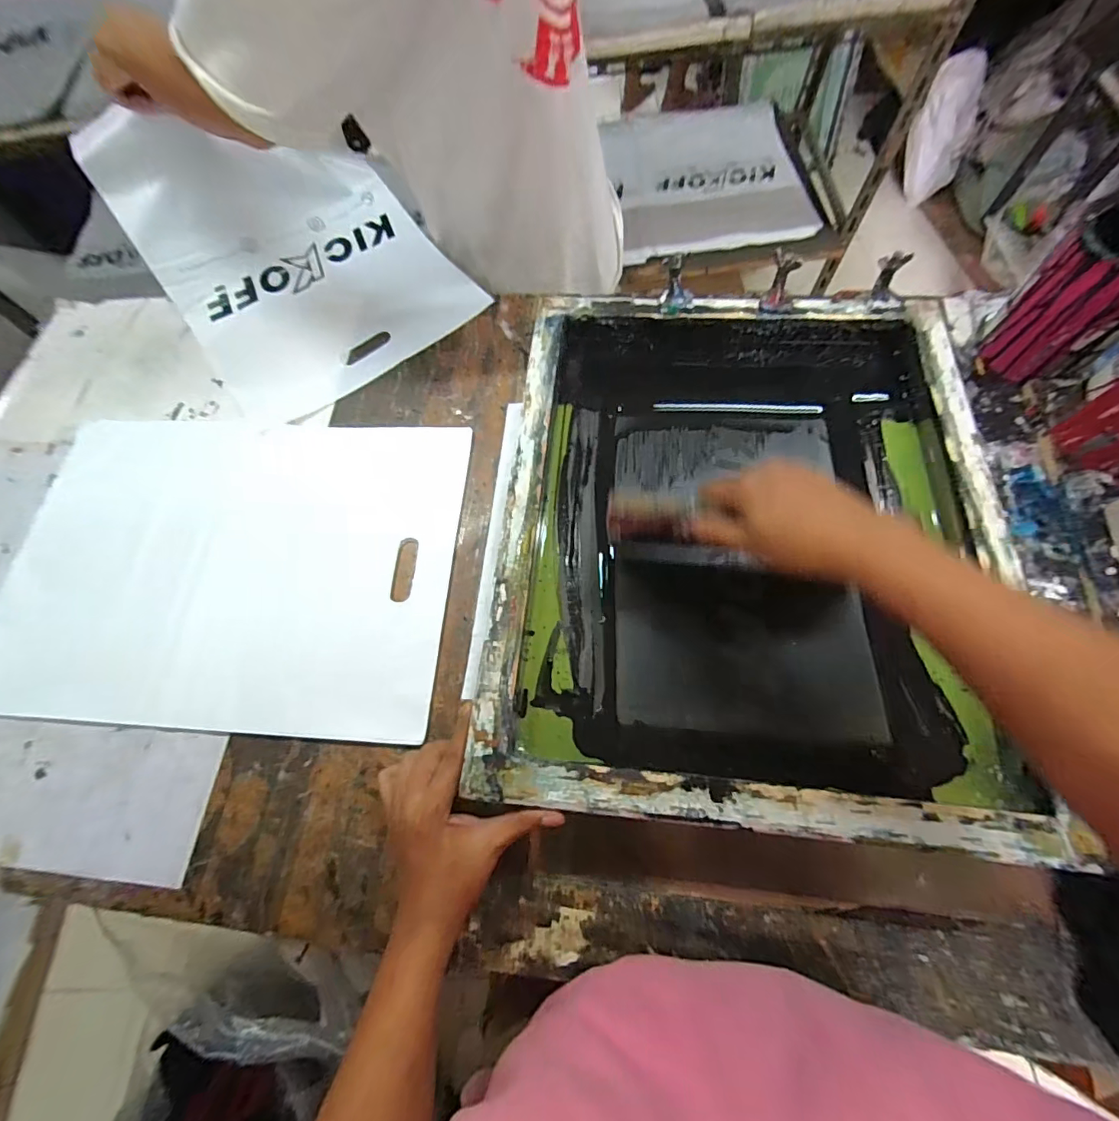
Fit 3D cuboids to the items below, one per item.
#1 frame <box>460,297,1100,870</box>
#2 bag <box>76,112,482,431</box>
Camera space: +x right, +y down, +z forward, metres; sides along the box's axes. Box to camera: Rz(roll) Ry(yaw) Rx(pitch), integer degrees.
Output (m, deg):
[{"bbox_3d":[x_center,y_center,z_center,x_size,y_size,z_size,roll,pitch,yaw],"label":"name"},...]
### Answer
[{"bbox_3d":[0.176,-0.041,0.504,0.447,0.066,0.548,4,64,6],"label":"frame"},{"bbox_3d":[-0.344,-0.416,0.654,0.353,0.134,0.355,-34,70,-11],"label":"bag"}]

